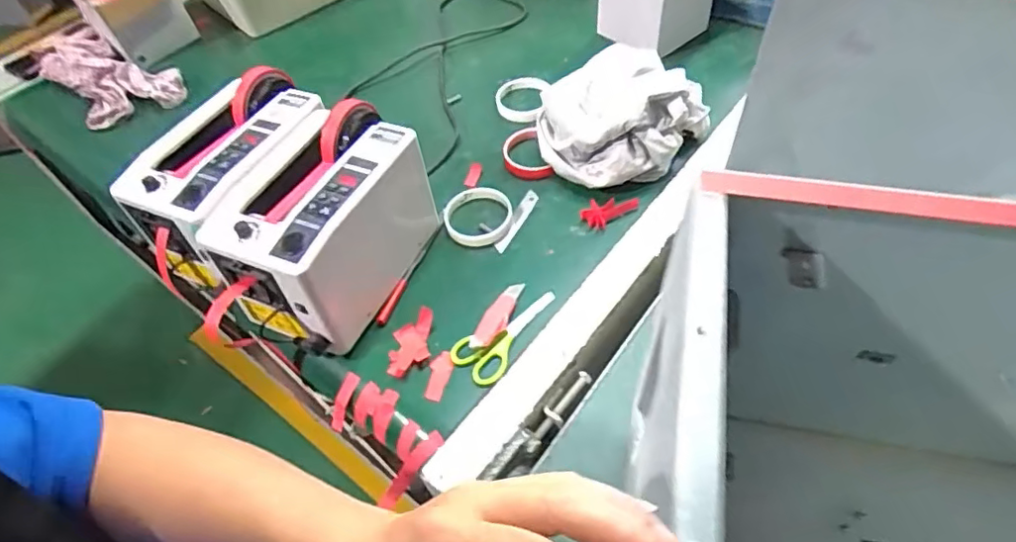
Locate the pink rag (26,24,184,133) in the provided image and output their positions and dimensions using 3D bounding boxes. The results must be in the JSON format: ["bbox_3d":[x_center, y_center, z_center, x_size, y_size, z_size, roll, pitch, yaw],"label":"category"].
[{"bbox_3d":[-0.661,-0.327,0.971,0.288,0.046,0.152,36,64,27],"label":"pink rag"}]

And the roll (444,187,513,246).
[{"bbox_3d":[-0.037,-0.070,0.734,0.084,0.011,0.086,-3,53,4],"label":"roll"}]

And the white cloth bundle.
[{"bbox_3d":[0.144,-0.195,0.748,0.215,0.090,0.189,6,55,10],"label":"white cloth bundle"}]

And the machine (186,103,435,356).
[{"bbox_3d":[-0.195,-0.048,0.640,0.139,0.150,0.233,20,58,19],"label":"machine"}]

